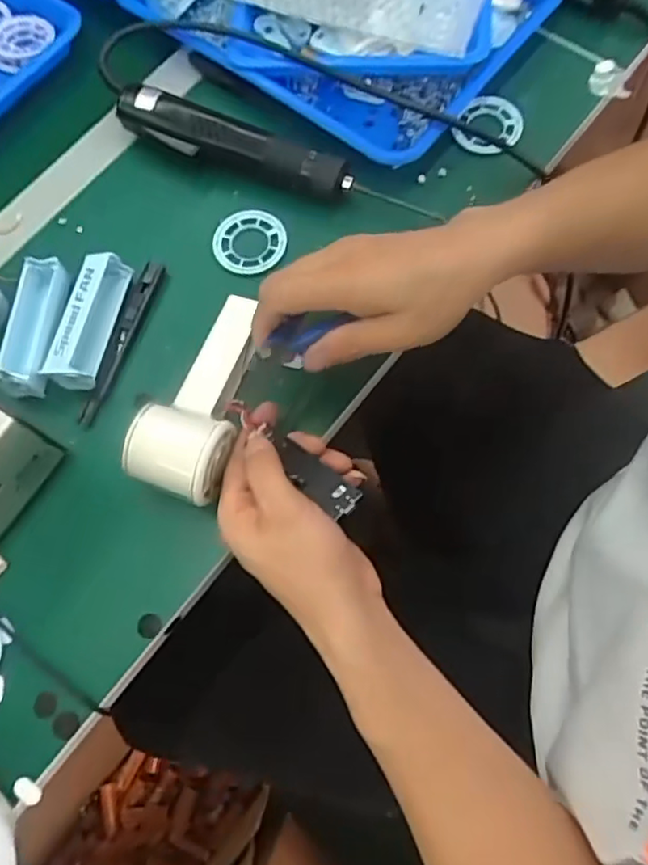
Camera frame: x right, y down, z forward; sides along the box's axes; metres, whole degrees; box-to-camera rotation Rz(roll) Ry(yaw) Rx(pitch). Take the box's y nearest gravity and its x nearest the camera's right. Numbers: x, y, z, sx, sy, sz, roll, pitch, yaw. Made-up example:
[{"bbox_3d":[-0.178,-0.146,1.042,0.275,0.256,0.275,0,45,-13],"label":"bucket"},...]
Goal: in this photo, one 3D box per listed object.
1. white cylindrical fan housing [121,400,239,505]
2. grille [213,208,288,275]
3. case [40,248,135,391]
[{"bbox_3d":[-0.097,0.016,0.418,0.061,0.049,0.053,16,73,8],"label":"white cylindrical fan housing"},{"bbox_3d":[-0.059,-0.155,0.496,0.059,0.008,0.060,-1,72,2],"label":"grille"},{"bbox_3d":[-0.176,-0.084,0.461,0.035,0.033,0.103,9,72,6],"label":"case"}]

